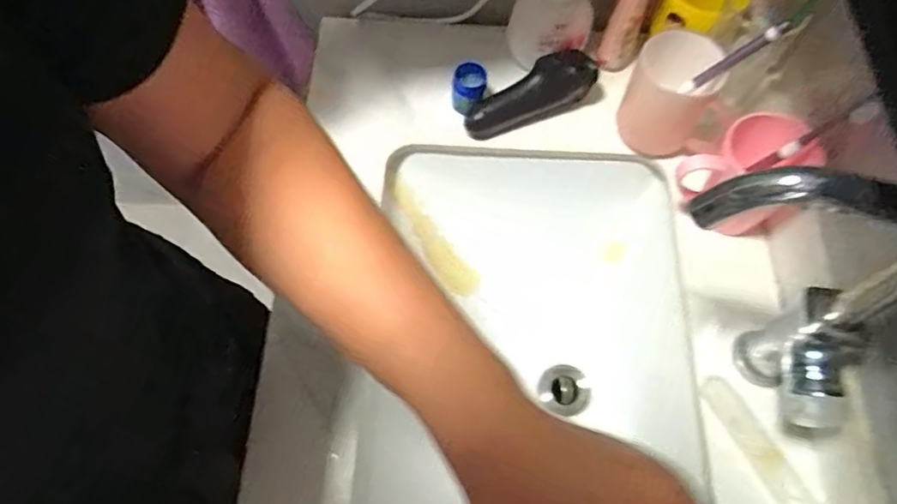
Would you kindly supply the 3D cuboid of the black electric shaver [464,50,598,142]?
[{"bbox_3d":[0.086,-0.170,0.659,0.151,0.046,0.049,-28,67,3],"label":"black electric shaver"}]

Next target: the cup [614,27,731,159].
[{"bbox_3d":[0.222,-0.161,0.618,0.076,0.107,0.077,1,64,-1],"label":"cup"}]

